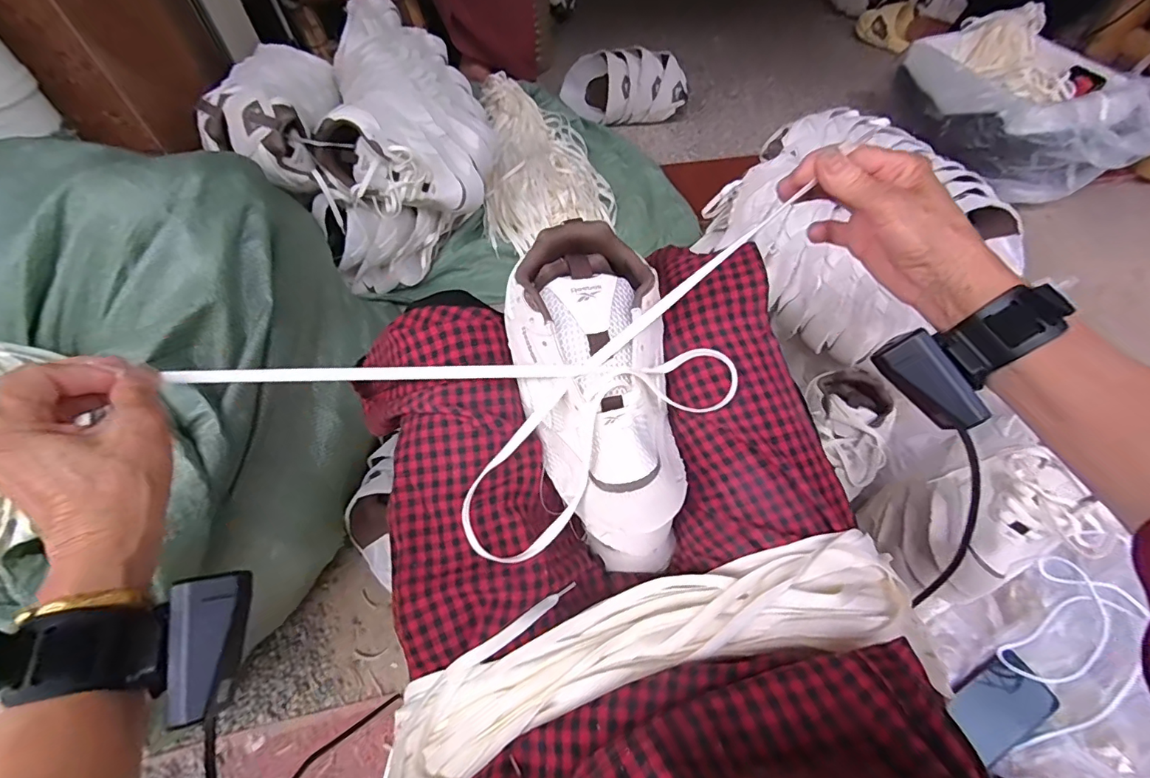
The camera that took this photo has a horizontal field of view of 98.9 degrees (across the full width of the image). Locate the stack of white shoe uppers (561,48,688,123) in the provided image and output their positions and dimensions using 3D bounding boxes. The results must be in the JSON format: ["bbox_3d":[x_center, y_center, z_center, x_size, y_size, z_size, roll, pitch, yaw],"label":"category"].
[{"bbox_3d":[0.105,-0.720,1.161,0.315,0.122,0.140,11,56,9],"label":"stack of white shoe uppers"}]

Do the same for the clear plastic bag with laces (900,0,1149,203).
[{"bbox_3d":[0.902,-0.576,1.001,0.344,0.167,0.385,-5,55,-1],"label":"clear plastic bag with laces"}]

